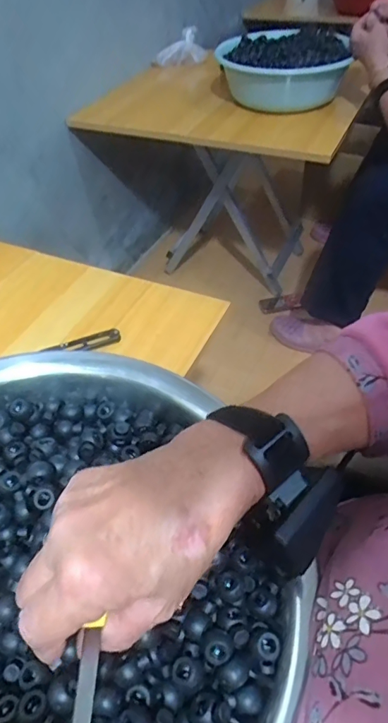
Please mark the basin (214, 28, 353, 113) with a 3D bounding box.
[{"bbox_3d":[0.186,-0.627,1.023,0.269,0.141,0.331,9,48,9],"label":"basin"}]

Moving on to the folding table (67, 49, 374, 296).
[{"bbox_3d":[0.079,-0.459,1.265,0.606,0.542,0.499,19,50,17],"label":"folding table"}]

